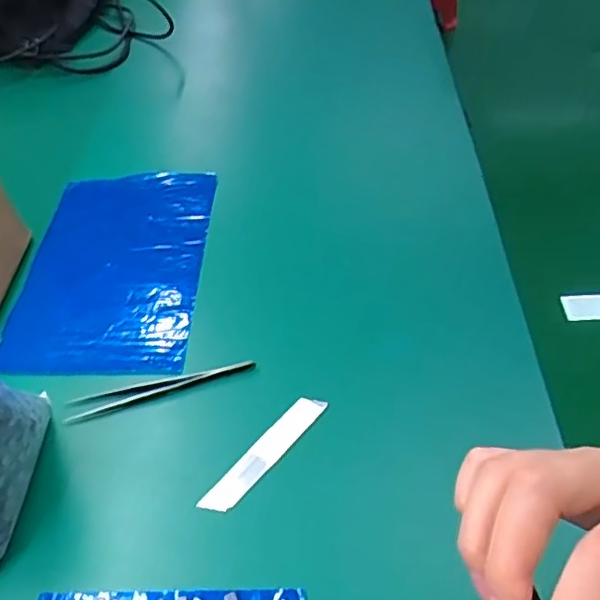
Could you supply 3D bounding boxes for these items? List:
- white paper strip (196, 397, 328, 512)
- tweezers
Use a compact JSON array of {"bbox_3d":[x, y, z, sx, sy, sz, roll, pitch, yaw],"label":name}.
[{"bbox_3d":[-0.021,0.098,0.385,0.018,0.004,0.100,36,60,21],"label":"white paper strip"},{"bbox_3d":[-0.099,0.060,0.420,0.132,0.009,0.019,-13,49,-7],"label":"tweezers"}]

